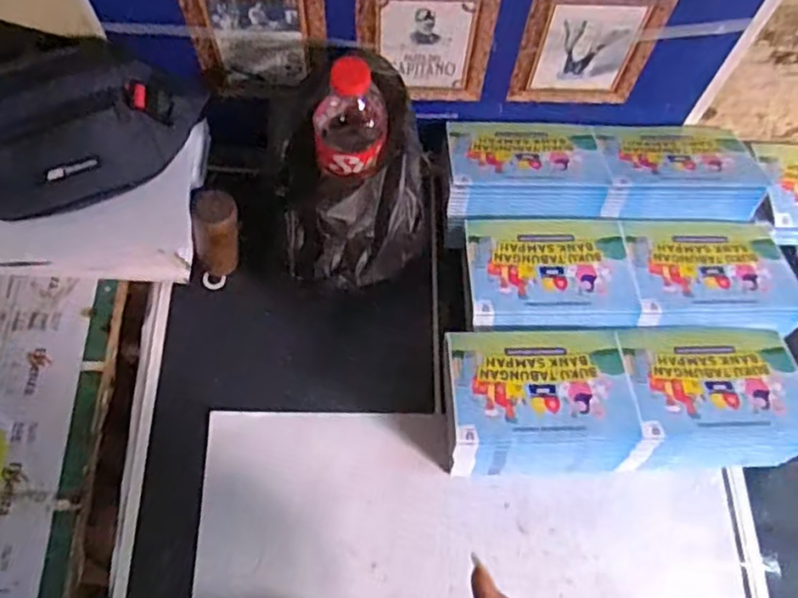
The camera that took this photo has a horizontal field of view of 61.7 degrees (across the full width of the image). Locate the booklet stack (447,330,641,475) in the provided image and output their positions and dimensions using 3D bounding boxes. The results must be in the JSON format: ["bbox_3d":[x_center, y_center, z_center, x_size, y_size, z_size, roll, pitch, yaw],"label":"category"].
[{"bbox_3d":[0.121,0.091,0.598,0.153,0.085,0.116,-1,67,-2],"label":"booklet stack"}]

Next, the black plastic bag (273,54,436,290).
[{"bbox_3d":[-0.038,-0.109,0.609,0.137,0.190,0.174,10,67,3],"label":"black plastic bag"}]

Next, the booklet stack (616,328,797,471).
[{"bbox_3d":[0.274,0.087,0.601,0.151,0.096,0.115,-2,67,-2],"label":"booklet stack"}]

